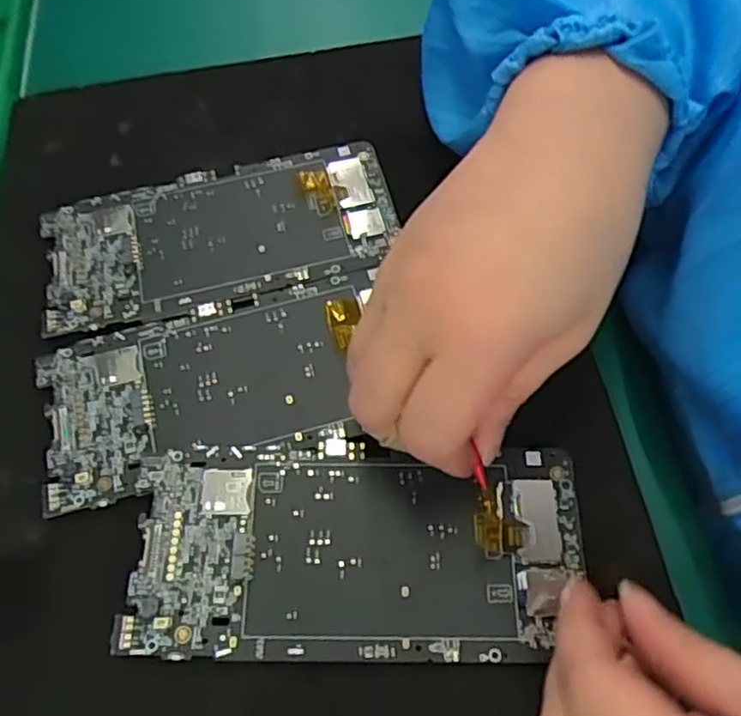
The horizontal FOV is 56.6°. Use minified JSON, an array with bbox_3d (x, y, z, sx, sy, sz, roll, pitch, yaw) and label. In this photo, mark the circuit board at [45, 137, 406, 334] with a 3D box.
[{"bbox_3d":[-0.068,-0.059,0.311,0.153,0.005,0.070,-15,61,-5],"label":"circuit board"}]

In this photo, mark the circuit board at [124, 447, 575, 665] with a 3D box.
[{"bbox_3d":[-0.003,0.066,0.240,0.150,0.005,0.071,-1,61,0],"label":"circuit board"}]

